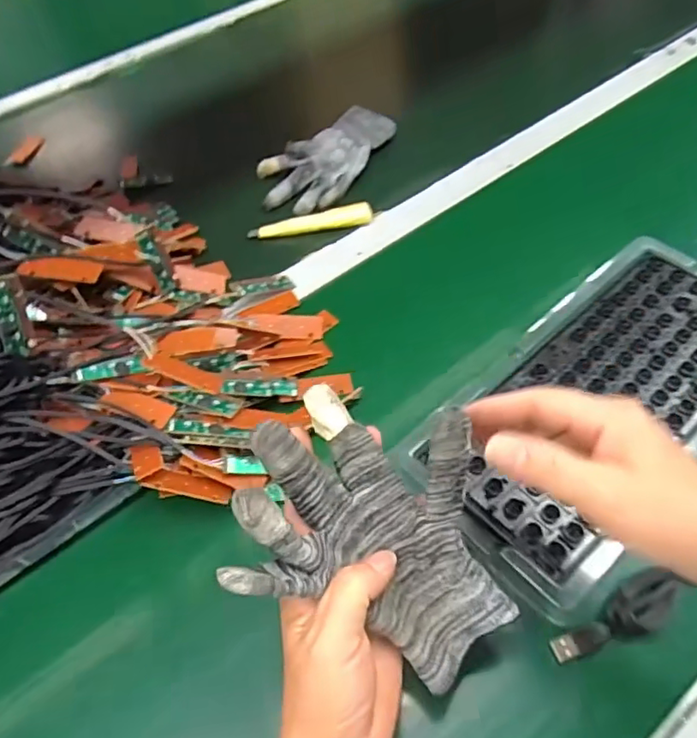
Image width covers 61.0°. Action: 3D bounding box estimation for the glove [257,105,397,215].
[{"bbox_3d":[-0.024,-0.231,0.647,0.100,0.023,0.171,34,63,27],"label":"glove"}]

